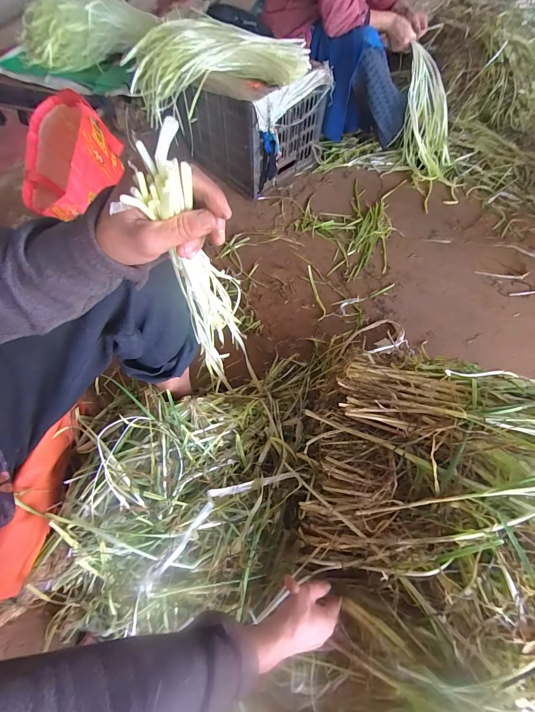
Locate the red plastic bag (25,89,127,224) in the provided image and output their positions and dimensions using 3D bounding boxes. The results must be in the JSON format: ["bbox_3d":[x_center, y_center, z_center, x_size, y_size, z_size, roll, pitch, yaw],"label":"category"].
[{"bbox_3d":[-0.419,-0.417,0.673,0.163,0.121,0.282,-9,65,-6],"label":"red plastic bag"}]

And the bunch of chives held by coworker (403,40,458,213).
[{"bbox_3d":[0.565,-0.786,1.101,0.159,0.107,0.512,-10,99,-7],"label":"bunch of chives held by coworker"}]

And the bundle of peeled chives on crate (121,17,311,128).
[{"bbox_3d":[-0.160,-0.824,0.900,0.539,0.180,0.154,3,64,12],"label":"bundle of peeled chives on crate"}]

